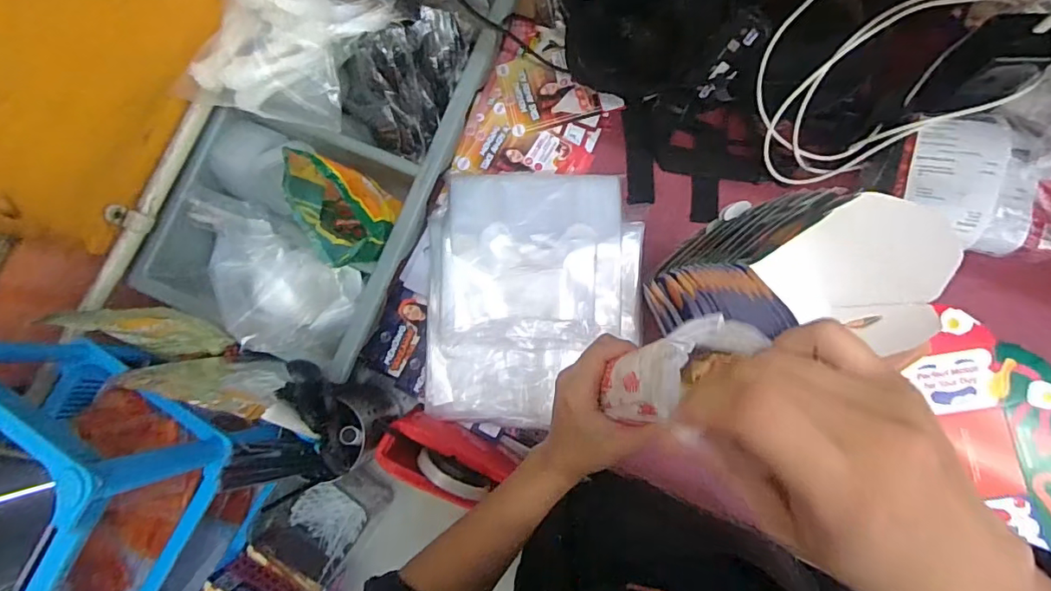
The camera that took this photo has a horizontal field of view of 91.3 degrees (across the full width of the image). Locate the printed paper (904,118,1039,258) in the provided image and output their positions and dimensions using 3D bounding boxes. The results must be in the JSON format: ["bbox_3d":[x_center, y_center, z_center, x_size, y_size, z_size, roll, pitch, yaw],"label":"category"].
[{"bbox_3d":[0.460,-0.118,0.529,0.120,0.035,0.131,11,84,8],"label":"printed paper"}]

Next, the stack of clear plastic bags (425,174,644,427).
[{"bbox_3d":[0.007,0.001,0.594,0.249,0.056,0.292,1,83,7],"label":"stack of clear plastic bags"}]

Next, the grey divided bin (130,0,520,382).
[{"bbox_3d":[-0.230,-0.181,0.586,0.285,0.126,0.485,23,86,9],"label":"grey divided bin"}]

